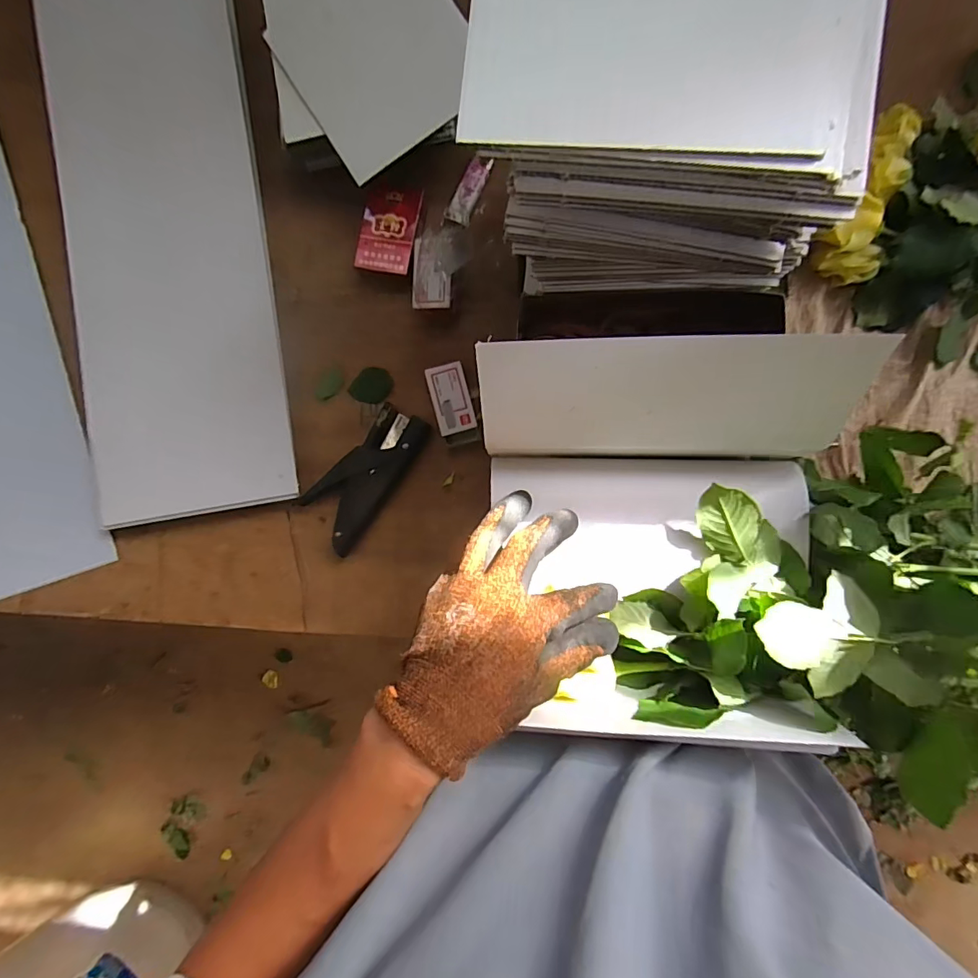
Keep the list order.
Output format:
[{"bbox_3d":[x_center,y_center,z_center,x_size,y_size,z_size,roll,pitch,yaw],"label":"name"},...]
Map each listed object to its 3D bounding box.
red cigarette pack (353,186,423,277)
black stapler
[{"bbox_3d":[-0.098,-0.256,0.476,0.052,0.019,0.084,12,90,7],"label":"red cigarette pack"},{"bbox_3d":[-0.124,-0.016,0.479,0.069,0.026,0.148,36,93,6],"label":"black stapler"}]

